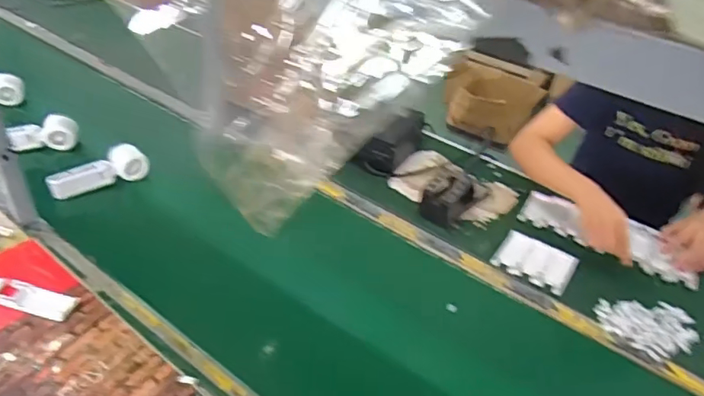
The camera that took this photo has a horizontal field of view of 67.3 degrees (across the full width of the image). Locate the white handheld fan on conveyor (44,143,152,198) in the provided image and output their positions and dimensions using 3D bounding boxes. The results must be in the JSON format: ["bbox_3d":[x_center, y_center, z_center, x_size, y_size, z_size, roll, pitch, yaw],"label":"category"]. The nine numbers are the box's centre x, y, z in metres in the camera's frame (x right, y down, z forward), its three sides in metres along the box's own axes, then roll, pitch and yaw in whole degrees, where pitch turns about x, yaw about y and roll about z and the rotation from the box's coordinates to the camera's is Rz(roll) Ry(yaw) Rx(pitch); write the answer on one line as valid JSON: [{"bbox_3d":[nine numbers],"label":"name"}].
[{"bbox_3d":[-0.473,-0.049,0.993,0.176,0.067,0.040,-21,46,-31],"label":"white handheld fan on conveyor"}]

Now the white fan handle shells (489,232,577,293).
[{"bbox_3d":[0.323,0.107,0.926,0.125,0.020,0.094,26,42,23],"label":"white fan handle shells"}]

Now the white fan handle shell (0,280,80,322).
[{"bbox_3d":[-0.445,0.146,0.748,0.107,0.008,0.044,11,38,6],"label":"white fan handle shell"}]

